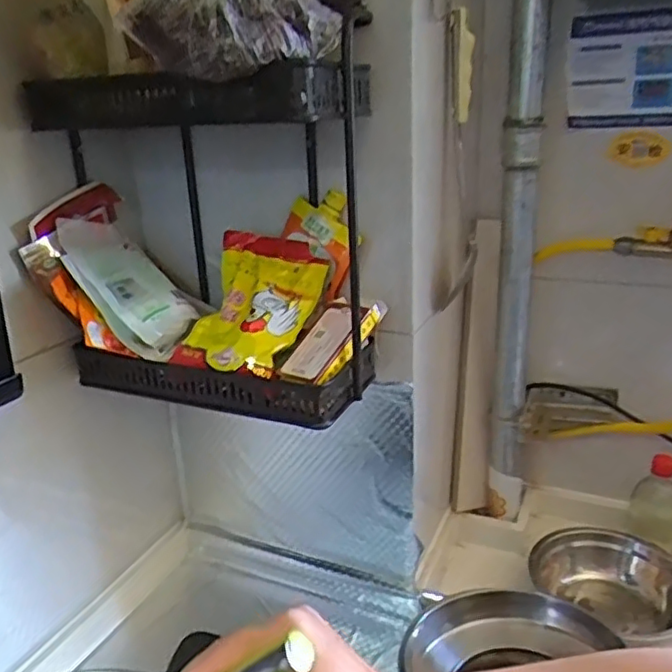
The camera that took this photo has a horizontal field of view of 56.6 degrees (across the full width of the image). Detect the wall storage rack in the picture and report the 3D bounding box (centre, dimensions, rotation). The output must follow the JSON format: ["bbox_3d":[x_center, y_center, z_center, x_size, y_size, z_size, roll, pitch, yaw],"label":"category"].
[{"bbox_3d":[-0.137,-0.114,0.733,0.347,0.361,0.216,8,22,26],"label":"wall storage rack"}]

